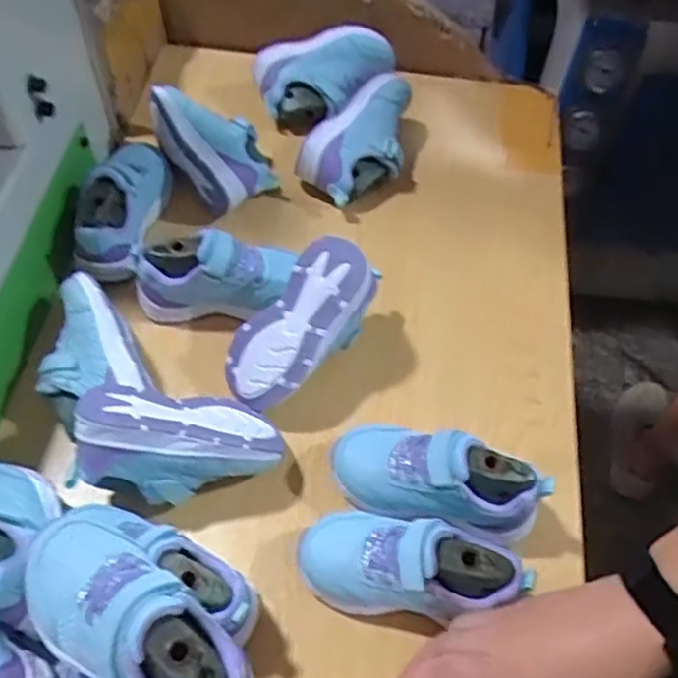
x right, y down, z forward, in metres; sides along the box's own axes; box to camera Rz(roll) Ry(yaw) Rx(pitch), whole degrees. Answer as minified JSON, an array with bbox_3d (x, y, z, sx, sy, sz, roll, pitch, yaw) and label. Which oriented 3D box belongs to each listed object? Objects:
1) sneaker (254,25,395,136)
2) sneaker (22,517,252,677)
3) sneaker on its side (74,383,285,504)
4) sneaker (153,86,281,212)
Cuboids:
[{"bbox_3d":[-0.007,-0.279,0.781,0.150,0.070,0.074,-18,59,-15],"label":"sneaker"},{"bbox_3d":[-0.113,0.156,0.394,0.156,0.061,0.067,32,61,17],"label":"sneaker"},{"bbox_3d":[-0.120,0.082,0.545,0.153,0.069,0.073,15,23,-19],"label":"sneaker on its side"},{"bbox_3d":[-0.121,-0.193,0.711,0.080,0.064,0.137,-27,62,-19],"label":"sneaker"}]

